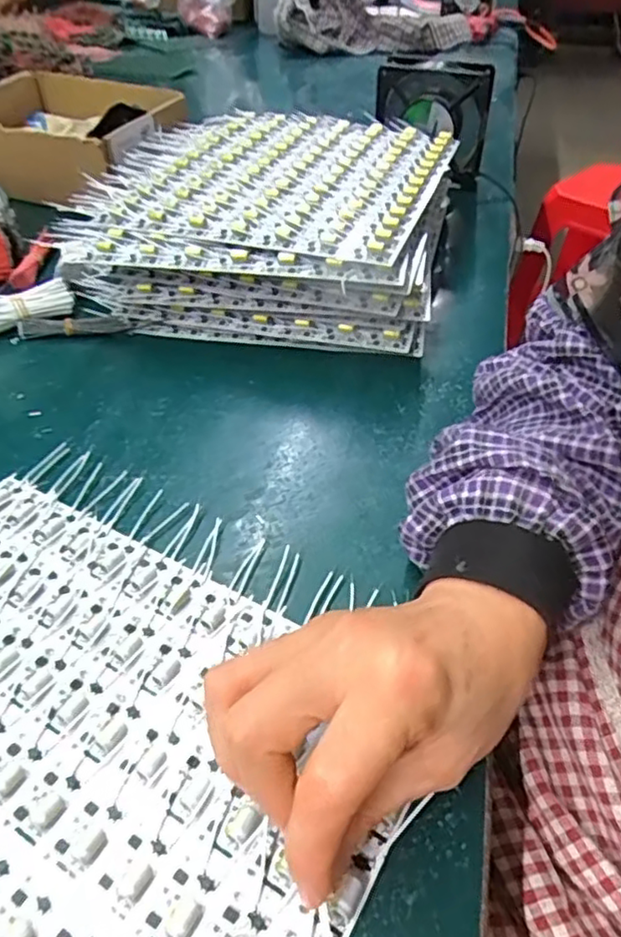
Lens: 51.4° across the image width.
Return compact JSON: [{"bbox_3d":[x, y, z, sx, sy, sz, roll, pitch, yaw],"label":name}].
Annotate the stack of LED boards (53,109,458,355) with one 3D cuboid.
[{"bbox_3d":[-0.037,-0.228,0.591,0.303,0.093,0.304,8,42,9],"label":"stack of LED boards"}]

